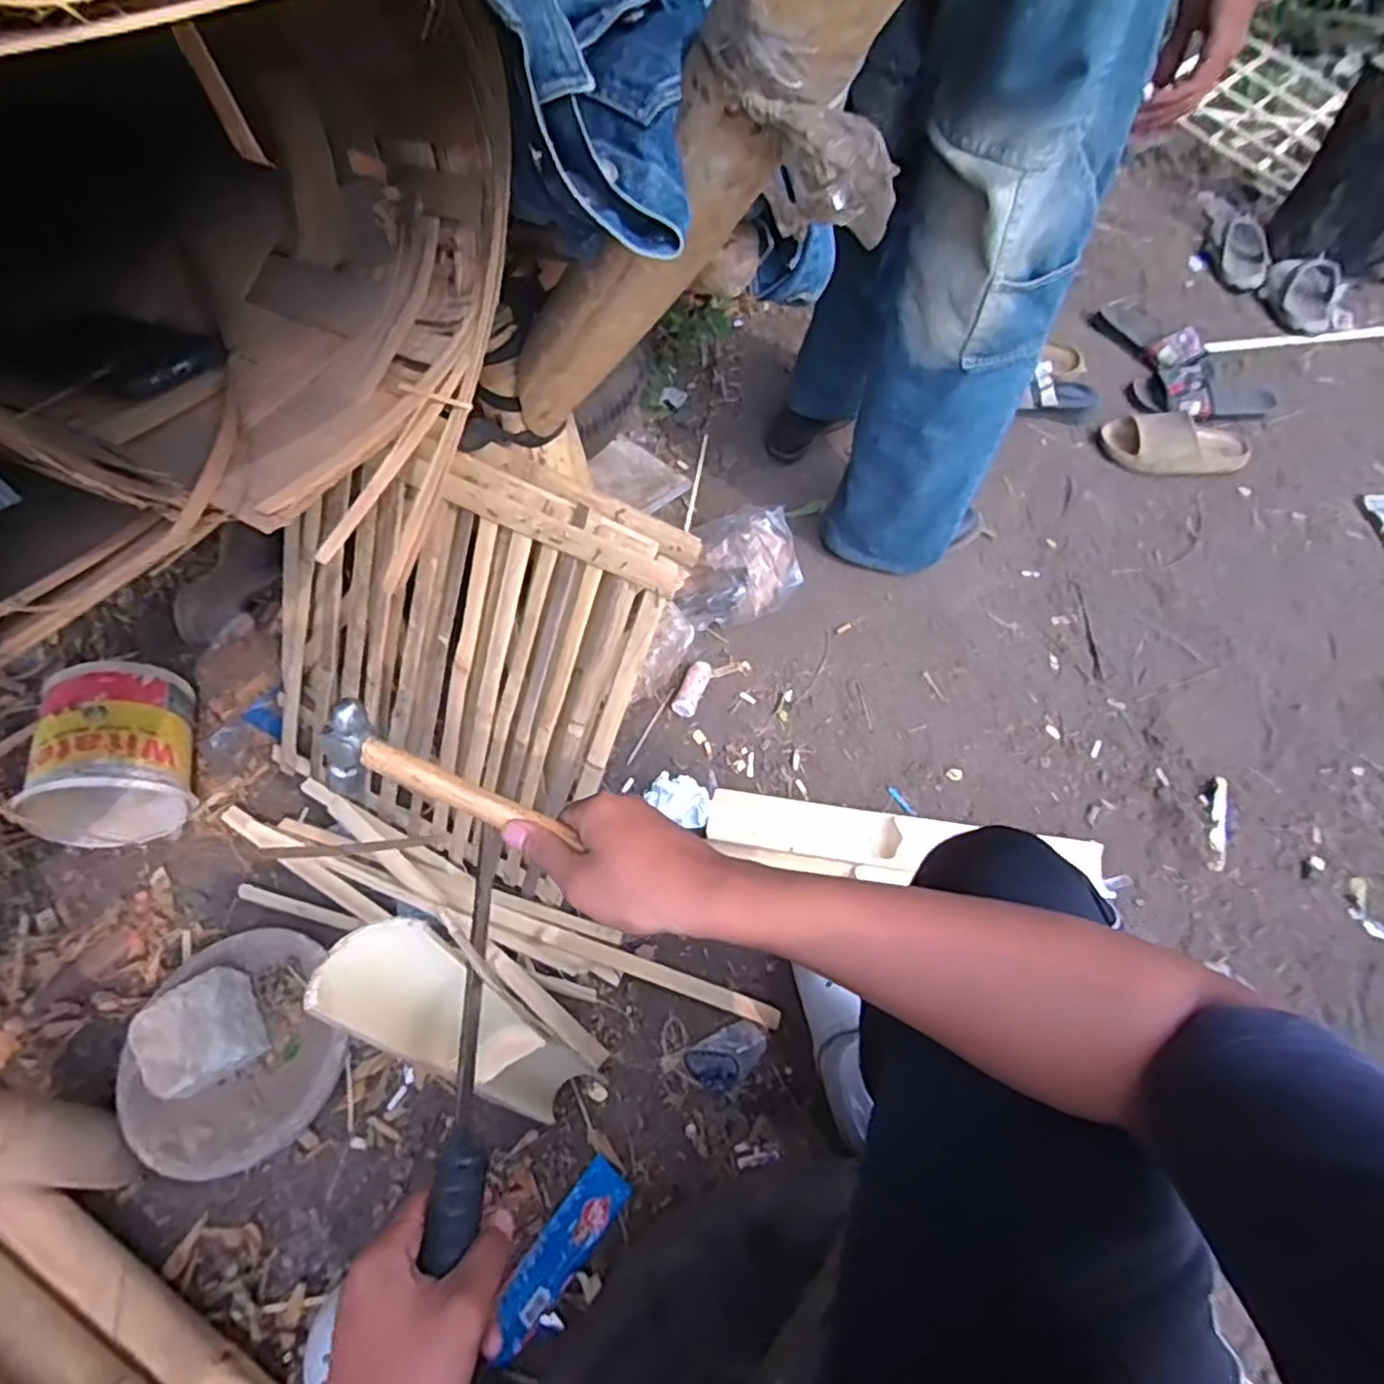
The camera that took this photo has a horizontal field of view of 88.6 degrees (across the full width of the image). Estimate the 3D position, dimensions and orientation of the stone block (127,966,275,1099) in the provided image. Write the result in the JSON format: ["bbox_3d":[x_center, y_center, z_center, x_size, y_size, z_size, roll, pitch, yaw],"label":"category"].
[{"bbox_3d":[-0.552,0.389,0.801,0.108,0.083,0.102,-32,60,-19],"label":"stone block"}]

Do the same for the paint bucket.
[{"bbox_3d":[-0.791,0.082,0.952,0.188,0.194,0.208,-17,56,-10],"label":"paint bucket"}]

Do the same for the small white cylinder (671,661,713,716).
[{"bbox_3d":[0.000,-0.003,1.093,0.037,0.025,0.092,20,63,10],"label":"small white cylinder"}]

